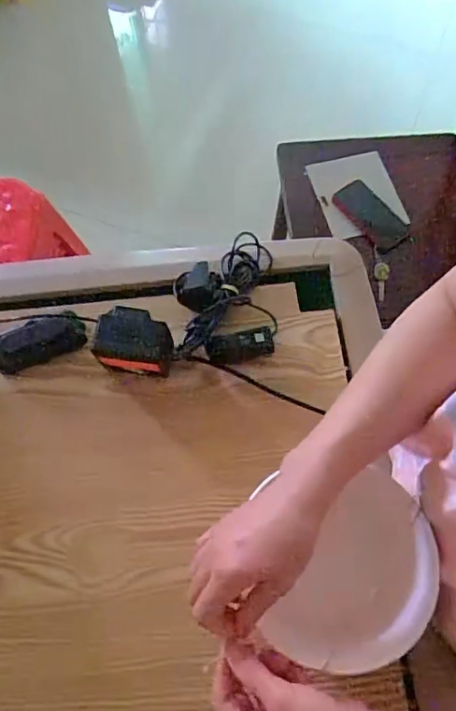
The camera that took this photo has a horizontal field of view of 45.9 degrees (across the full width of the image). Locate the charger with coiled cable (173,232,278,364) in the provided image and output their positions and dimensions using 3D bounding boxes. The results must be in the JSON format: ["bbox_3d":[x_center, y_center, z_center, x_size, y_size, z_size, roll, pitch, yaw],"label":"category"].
[{"bbox_3d":[-0.005,-0.076,0.657,0.117,0.040,0.178,-3,69,1],"label":"charger with coiled cable"}]

